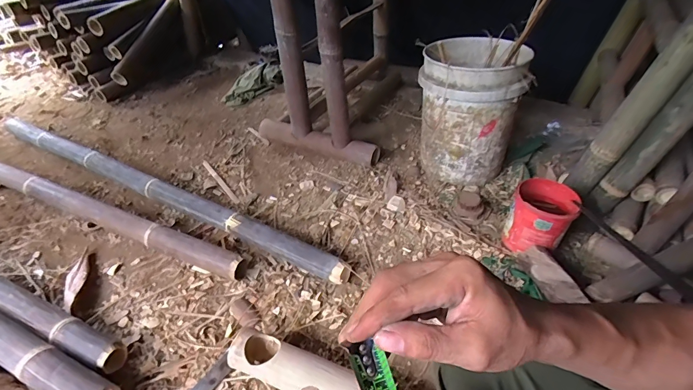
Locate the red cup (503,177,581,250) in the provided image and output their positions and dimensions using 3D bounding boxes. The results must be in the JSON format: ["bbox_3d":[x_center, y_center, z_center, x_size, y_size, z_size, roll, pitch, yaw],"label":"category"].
[{"bbox_3d":[0.481,0.060,0.949,0.135,0.147,0.134,-2,37,1],"label":"red cup"}]

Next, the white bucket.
[{"bbox_3d":[0.391,-0.278,1.212,0.282,0.391,0.348,11,39,18],"label":"white bucket"}]

